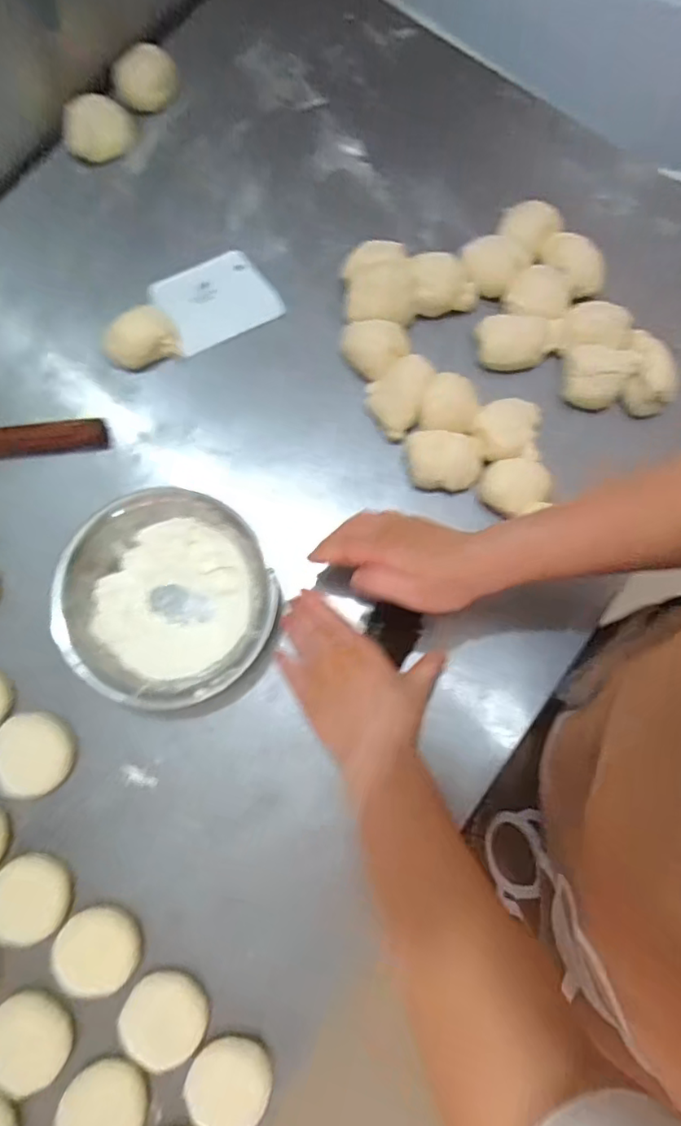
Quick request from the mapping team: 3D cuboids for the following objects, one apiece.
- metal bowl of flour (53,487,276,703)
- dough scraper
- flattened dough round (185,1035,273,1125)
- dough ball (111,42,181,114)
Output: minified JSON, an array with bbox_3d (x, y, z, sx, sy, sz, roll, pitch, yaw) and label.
[{"bbox_3d":[-0.157,0.032,0.540,0.189,0.048,0.185,0,78,-1],"label":"metal bowl of flour"},{"bbox_3d":[-0.135,-0.283,0.624,0.115,0.011,0.090,-28,93,0],"label":"dough scraper"},{"bbox_3d":[-0.091,0.425,0.471,0.064,0.022,0.064,0,79,-1],"label":"flattened dough round"},{"bbox_3d":[-0.216,-0.535,0.644,0.070,0.035,0.053,-17,78,-4],"label":"dough ball"}]

